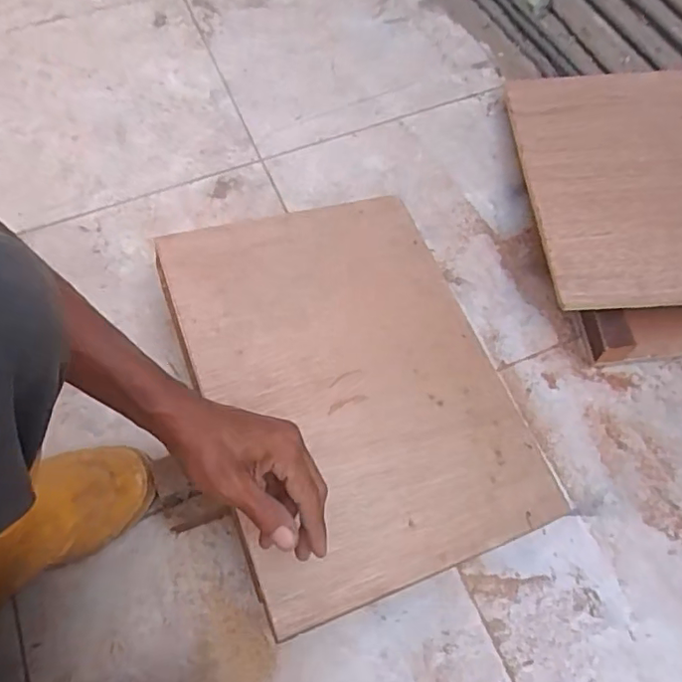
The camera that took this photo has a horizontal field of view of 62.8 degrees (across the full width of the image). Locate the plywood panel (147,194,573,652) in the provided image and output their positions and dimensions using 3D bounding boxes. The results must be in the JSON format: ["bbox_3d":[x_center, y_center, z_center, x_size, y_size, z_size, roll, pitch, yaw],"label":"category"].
[{"bbox_3d":[0.011,0.027,0.549,0.289,0.013,0.394,-15,65,-19],"label":"plywood panel"}]

